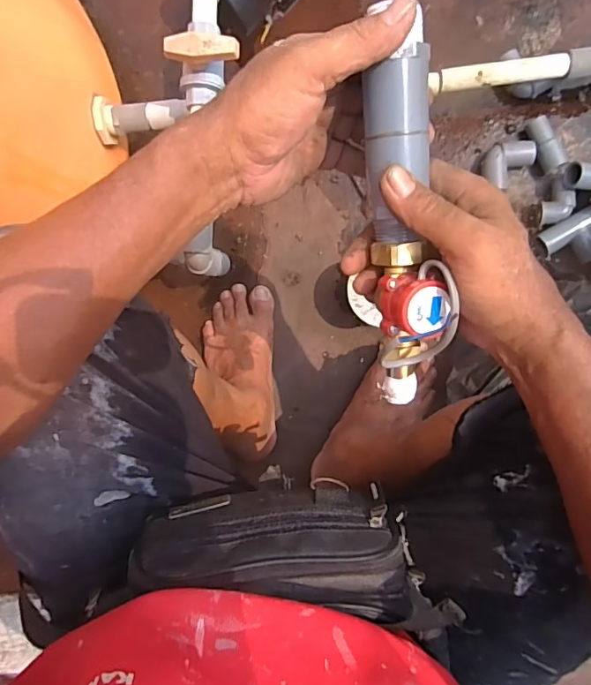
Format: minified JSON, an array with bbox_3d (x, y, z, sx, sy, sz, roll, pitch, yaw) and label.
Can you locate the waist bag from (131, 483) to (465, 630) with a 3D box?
[{"bbox_3d":[-0.003,0.142,0.341,0.206,0.089,0.060,7,95,2],"label":"waist bag"}]

